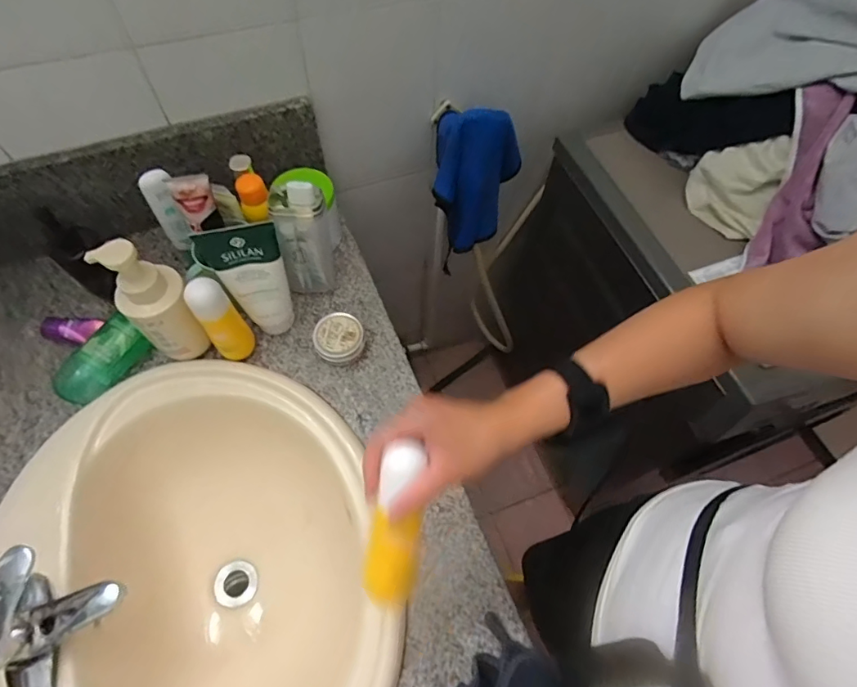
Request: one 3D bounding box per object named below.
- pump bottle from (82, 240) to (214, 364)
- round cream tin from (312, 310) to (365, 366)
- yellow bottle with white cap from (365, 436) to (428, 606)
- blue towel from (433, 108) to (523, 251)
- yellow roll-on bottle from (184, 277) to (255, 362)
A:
[{"bbox_3d":[-0.325,-0.043,0.605,0.073,0.193,0.060,-38,69,-21],"label":"pump bottle"},{"bbox_3d":[-0.125,-0.006,0.691,0.065,0.040,0.069,1,61,-2],"label":"round cream tin"},{"bbox_3d":[-0.026,0.147,0.406,0.040,0.032,0.136,7,104,1],"label":"yellow bottle with white cap"},{"bbox_3d":[0.081,-0.287,0.840,0.143,0.219,0.141,8,61,1],"label":"blue towel"},{"bbox_3d":[-0.259,-0.025,0.628,0.044,0.149,0.034,-29,66,-17],"label":"yellow roll-on bottle"}]

